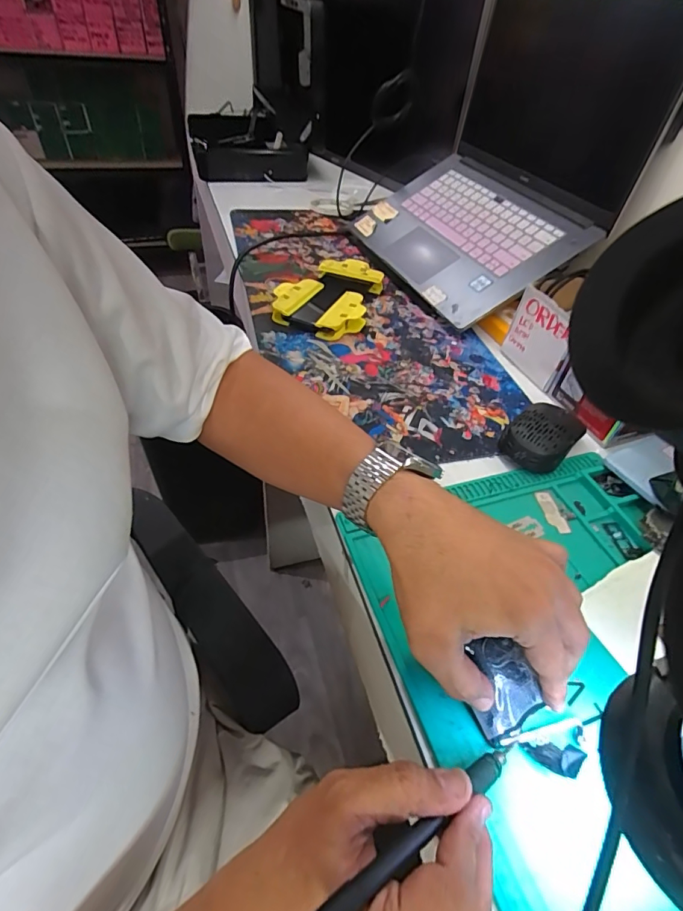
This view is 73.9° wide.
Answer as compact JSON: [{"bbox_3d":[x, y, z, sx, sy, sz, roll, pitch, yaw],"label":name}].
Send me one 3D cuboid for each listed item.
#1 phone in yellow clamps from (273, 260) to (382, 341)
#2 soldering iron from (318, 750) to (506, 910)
[{"bbox_3d":[-0.009,-0.219,0.620,0.114,0.027,0.168,22,48,15],"label":"phone in yellow clamps"},{"bbox_3d":[0.026,0.188,0.209,0.184,0.016,0.022,-6,42,-45],"label":"soldering iron"}]

